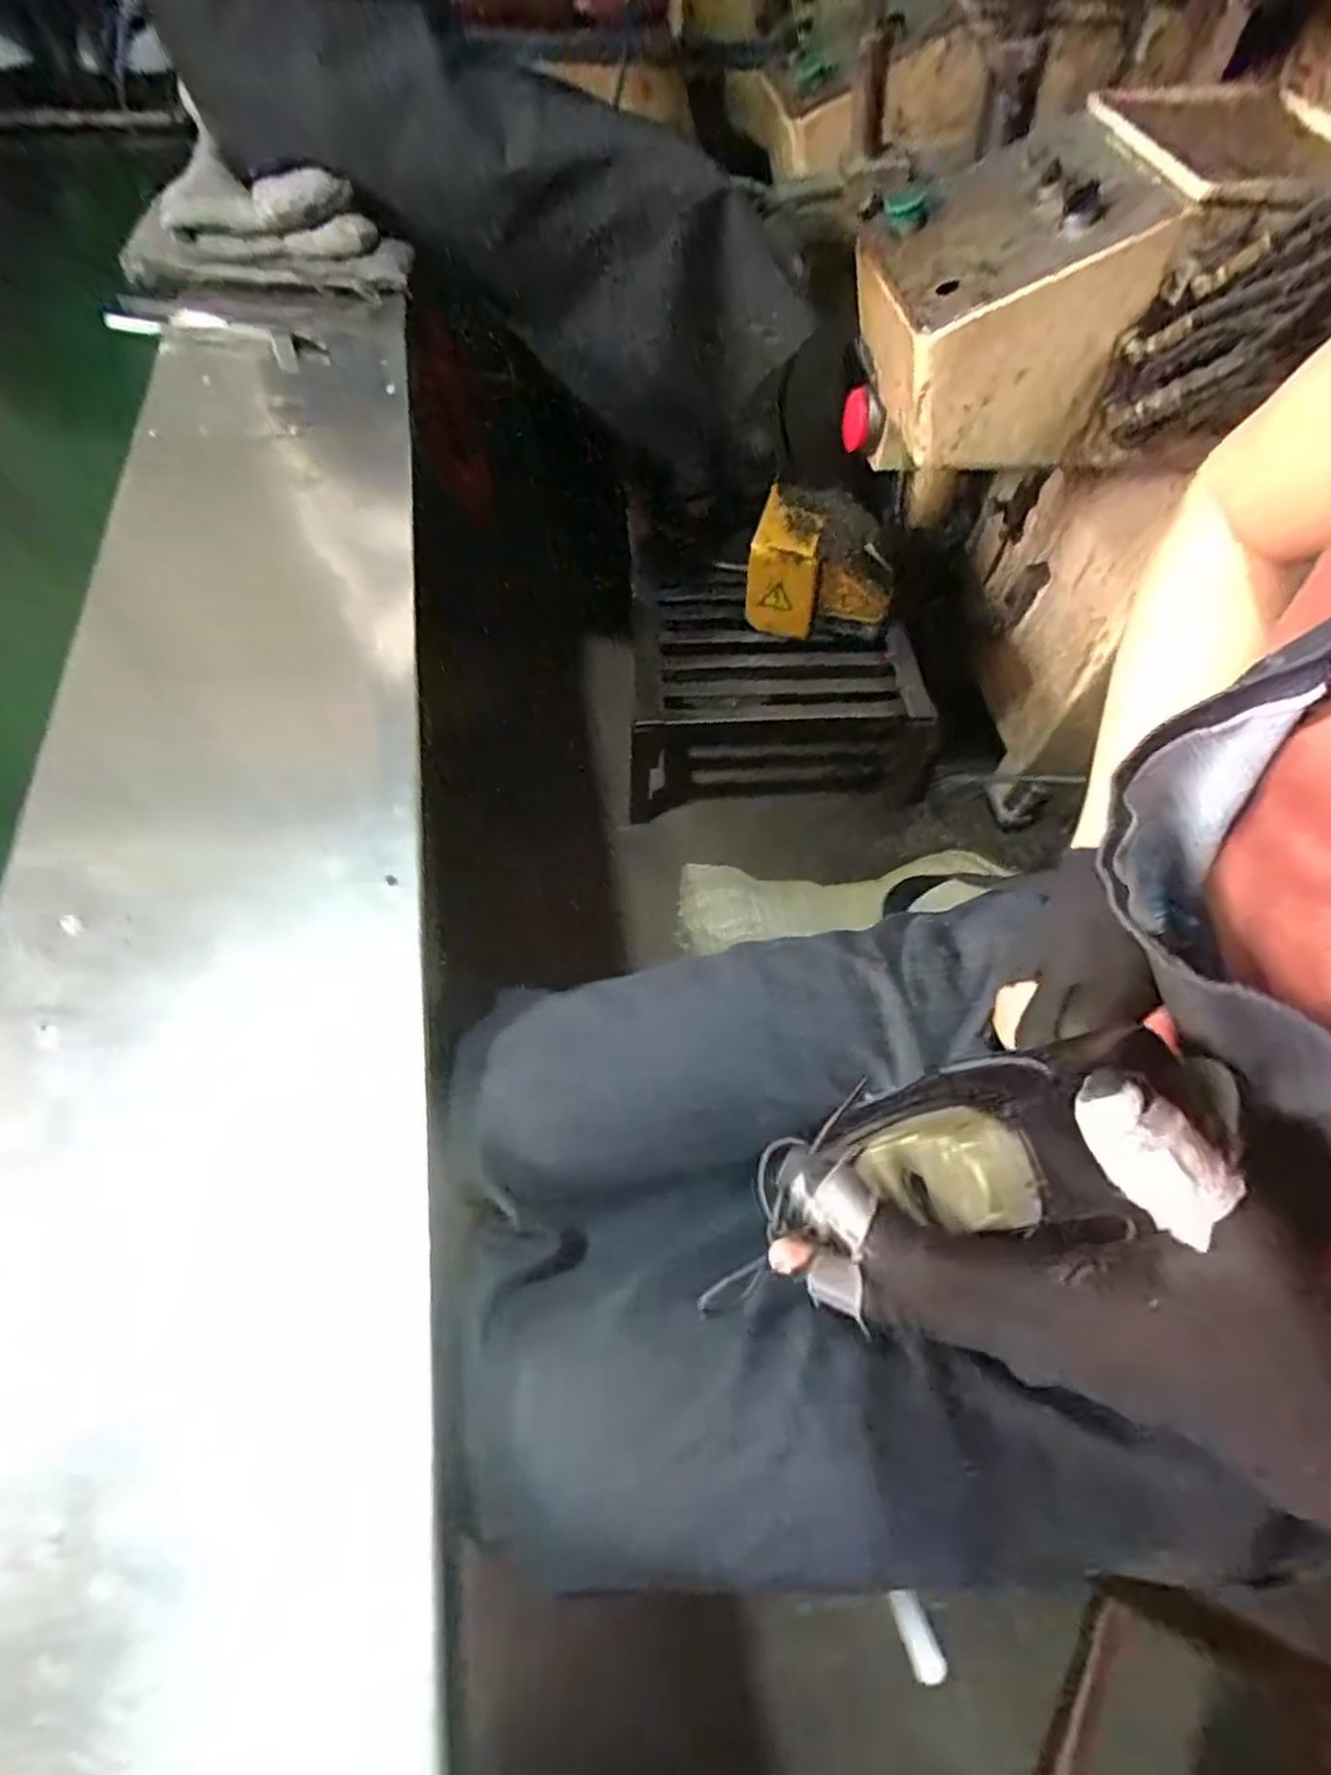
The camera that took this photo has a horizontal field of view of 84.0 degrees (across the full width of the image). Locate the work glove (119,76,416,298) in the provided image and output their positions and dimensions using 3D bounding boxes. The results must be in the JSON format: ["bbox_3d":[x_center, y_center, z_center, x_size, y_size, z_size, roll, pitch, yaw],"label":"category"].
[{"bbox_3d":[-0.404,-0.660,0.724,0.283,0.106,0.071,10,59,3],"label":"work glove"}]

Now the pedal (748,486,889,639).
[{"bbox_3d":[0.246,-0.517,1.188,0.220,0.158,0.220,8,59,2],"label":"pedal"}]

